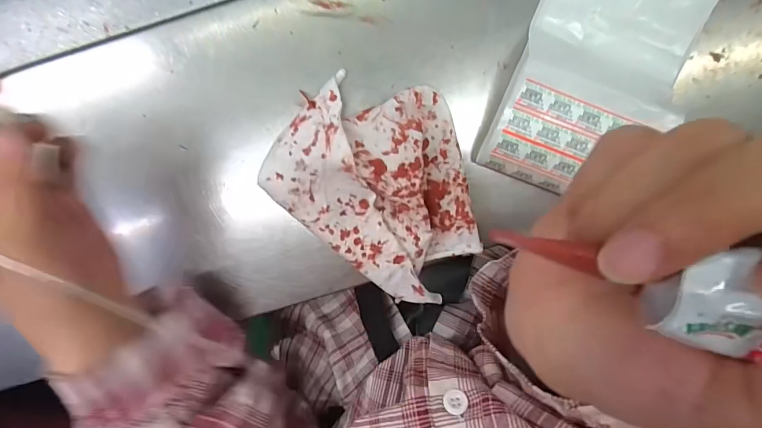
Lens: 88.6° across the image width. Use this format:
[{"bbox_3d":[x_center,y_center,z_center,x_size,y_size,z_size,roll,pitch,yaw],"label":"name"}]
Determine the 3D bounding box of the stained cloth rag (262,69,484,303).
[{"bbox_3d":[0.007,-0.020,0.269,0.152,0.033,0.122,42,97,-8],"label":"stained cloth rag"}]

